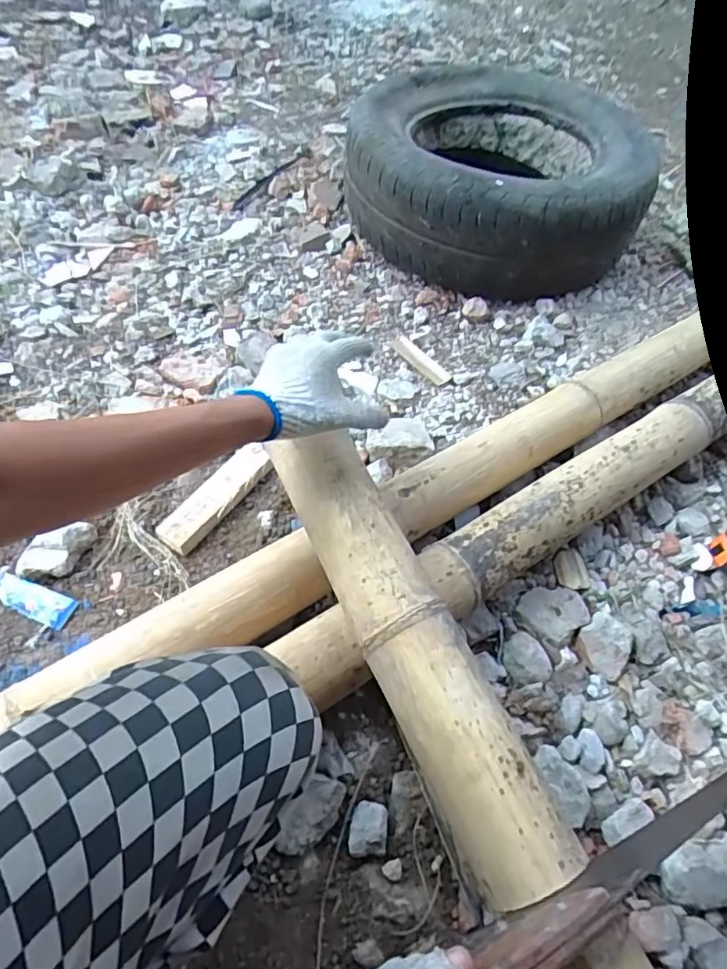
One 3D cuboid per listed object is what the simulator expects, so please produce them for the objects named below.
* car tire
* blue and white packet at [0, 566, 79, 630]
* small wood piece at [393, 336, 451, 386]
[{"bbox_3d":[0.269,-0.654,1.206,0.581,0.216,0.575,-5,57,-8],"label":"car tire"},{"bbox_3d":[-0.425,0.146,0.723,0.119,0.007,0.041,22,58,9],"label":"blue and white packet"},{"bbox_3d":[0.107,-0.228,1.032,0.035,0.011,0.141,-28,63,-21],"label":"small wood piece"}]

